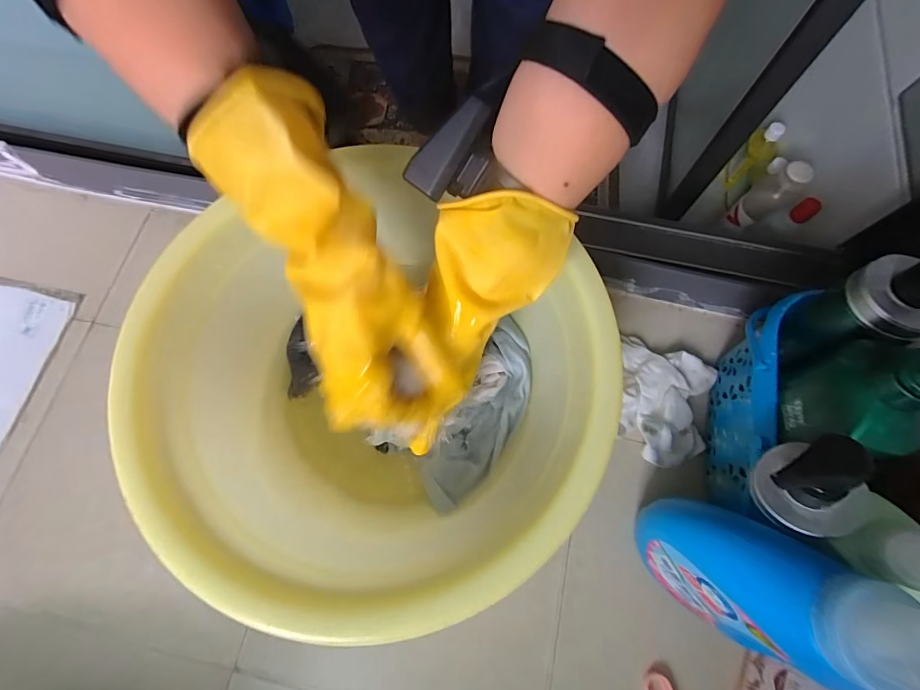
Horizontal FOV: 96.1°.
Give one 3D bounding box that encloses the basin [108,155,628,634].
[{"bbox_3d":[-0.068,0.040,0.391,0.365,0.168,0.350,0,73,0],"label":"basin"}]

